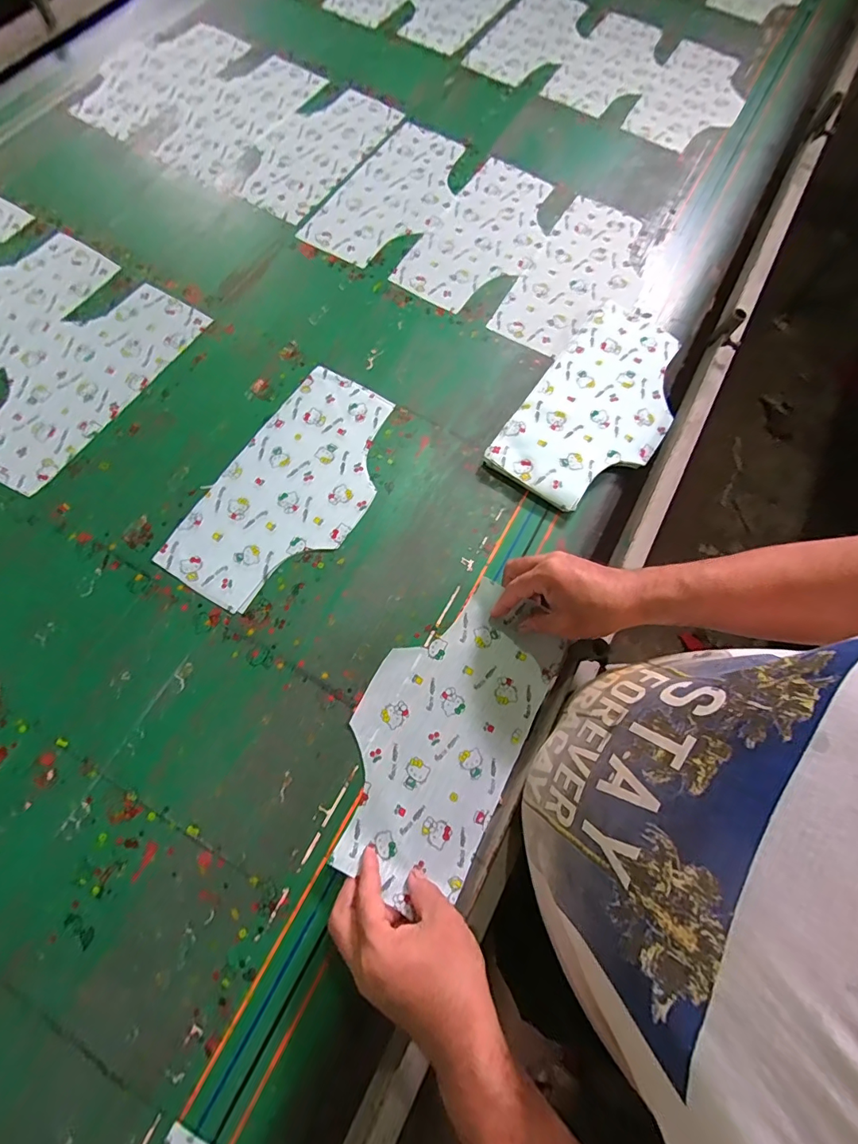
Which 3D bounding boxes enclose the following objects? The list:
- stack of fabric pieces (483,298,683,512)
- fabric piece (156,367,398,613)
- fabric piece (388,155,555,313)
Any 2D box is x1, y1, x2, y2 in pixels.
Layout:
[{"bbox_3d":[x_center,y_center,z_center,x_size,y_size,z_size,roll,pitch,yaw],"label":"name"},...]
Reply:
[{"bbox_3d":[0.229,-0.221,0.610,0.171,0.022,0.327,33,72,9],"label":"stack of fabric pieces"},{"bbox_3d":[-0.160,-0.105,0.559,0.169,0.006,0.322,29,72,8],"label":"fabric piece"},{"bbox_3d":[0.089,-0.526,0.716,0.162,0.008,0.324,29,72,8],"label":"fabric piece"}]

